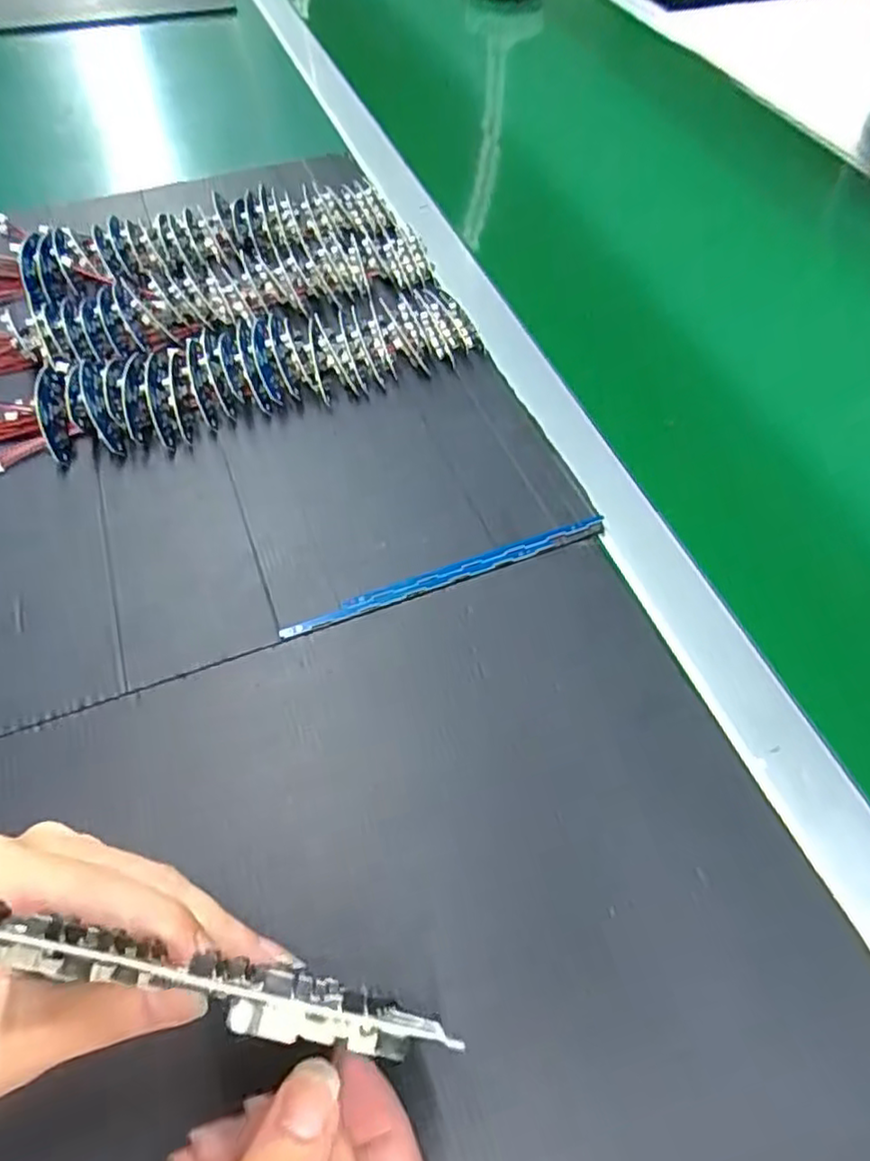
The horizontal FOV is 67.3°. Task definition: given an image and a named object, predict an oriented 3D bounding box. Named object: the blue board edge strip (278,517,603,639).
[{"bbox_3d":[0.009,-0.004,0.360,0.188,0.004,0.010,-18,59,-12],"label":"blue board edge strip"}]

